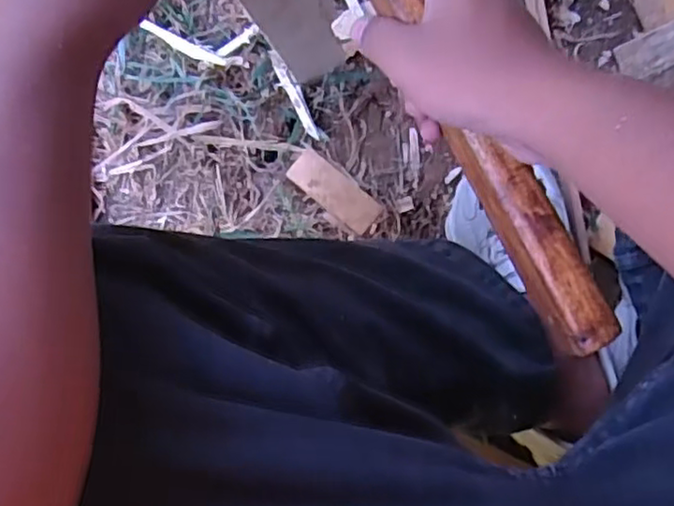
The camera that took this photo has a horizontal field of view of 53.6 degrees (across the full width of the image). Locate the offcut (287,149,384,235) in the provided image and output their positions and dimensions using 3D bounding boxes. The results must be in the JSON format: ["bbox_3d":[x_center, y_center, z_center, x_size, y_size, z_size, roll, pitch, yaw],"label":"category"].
[{"bbox_3d":[-0.002,-0.057,0.627,0.091,0.010,0.036,39,85,3],"label":"offcut"}]

